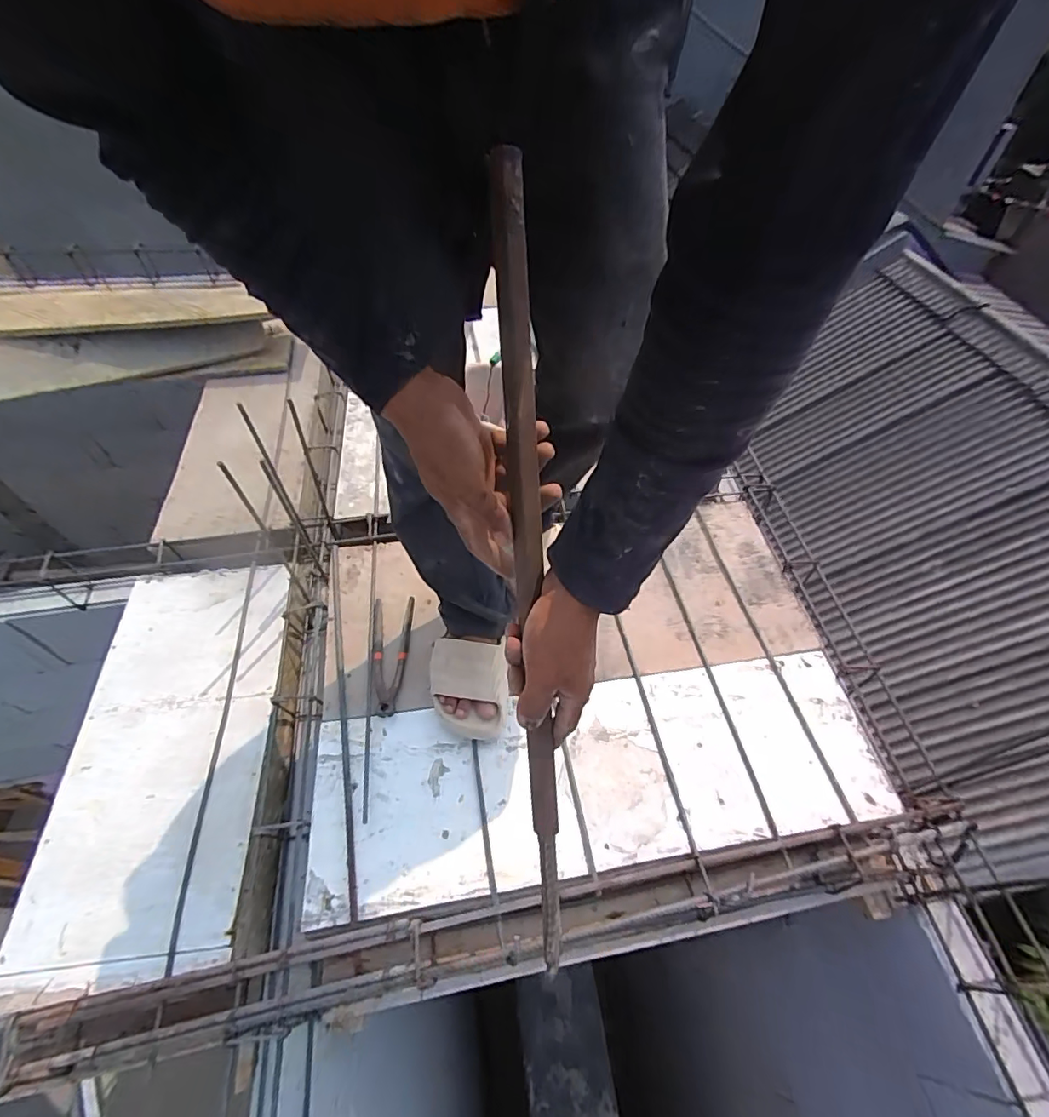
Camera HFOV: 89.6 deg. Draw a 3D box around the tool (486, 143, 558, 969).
[{"bbox_3d":[0.005,0.045,0.439,0.024,0.663,0.016,-5,13,-5],"label":"tool"}]

